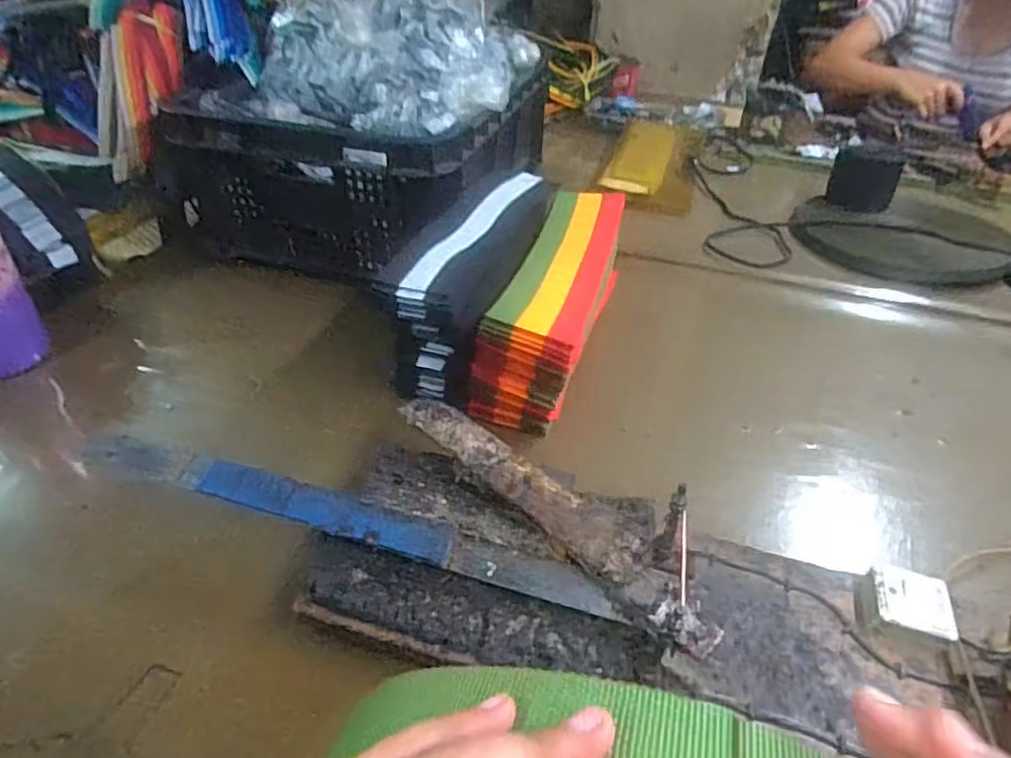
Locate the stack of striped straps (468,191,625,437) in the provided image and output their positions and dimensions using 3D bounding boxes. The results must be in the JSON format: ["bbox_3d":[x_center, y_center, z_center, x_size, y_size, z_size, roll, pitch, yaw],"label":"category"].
[{"bbox_3d":[0.051,-0.083,0.652,0.095,0.112,0.309,12,40,11],"label":"stack of striped straps"}]

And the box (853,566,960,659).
[{"bbox_3d":[0.269,0.153,0.419,0.053,0.023,0.043,13,40,12],"label":"box"}]

